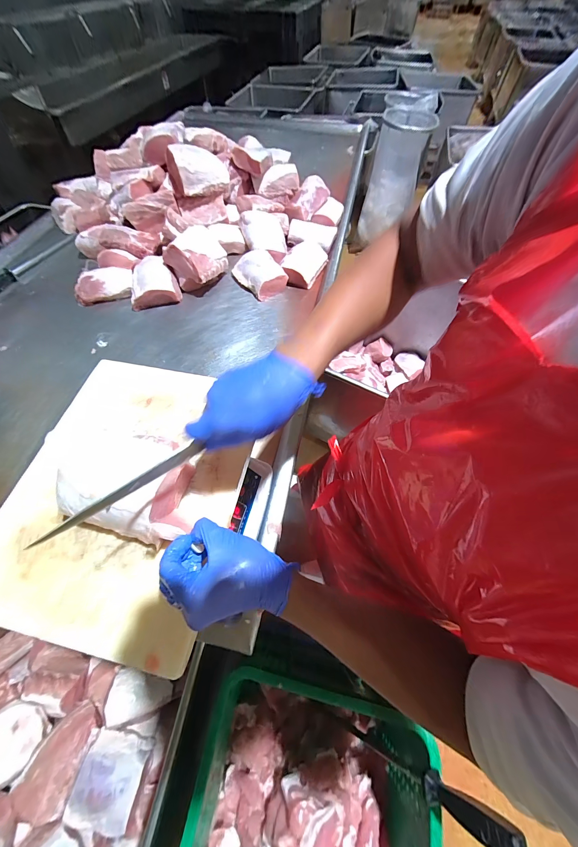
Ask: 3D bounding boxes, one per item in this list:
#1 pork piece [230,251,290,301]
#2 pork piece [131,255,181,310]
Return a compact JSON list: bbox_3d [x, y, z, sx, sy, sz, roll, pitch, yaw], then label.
[{"bbox_3d":[-0.090,-0.465,0.878,0.124,0.059,0.167,-27,63,-14],"label":"pork piece"},{"bbox_3d":[-0.416,-0.431,0.860,0.145,0.069,0.162,-17,61,-9],"label":"pork piece"}]

